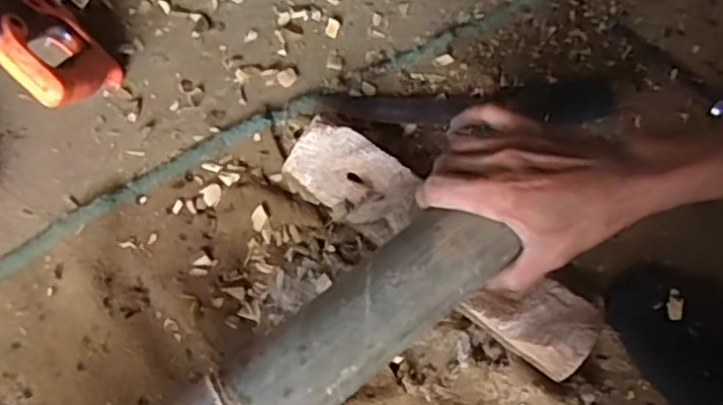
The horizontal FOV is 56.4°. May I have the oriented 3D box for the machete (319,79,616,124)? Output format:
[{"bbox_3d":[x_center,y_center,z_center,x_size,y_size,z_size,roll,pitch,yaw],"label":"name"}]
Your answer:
[{"bbox_3d":[0.104,-0.097,0.659,0.281,0.021,0.043,-2,72,-3],"label":"machete"}]

